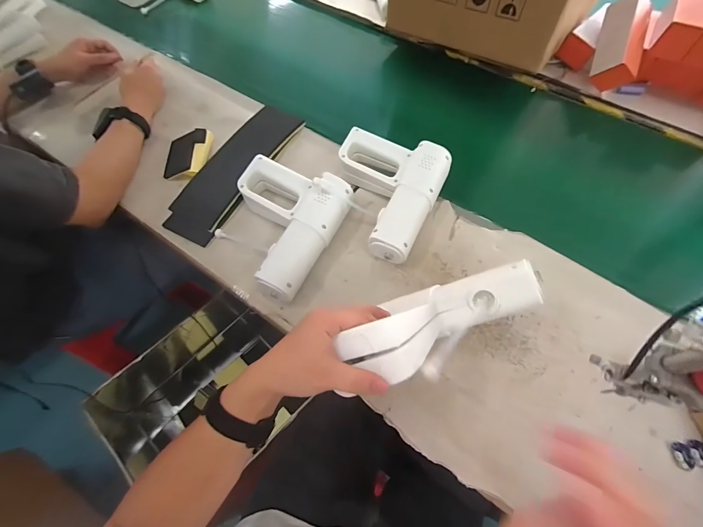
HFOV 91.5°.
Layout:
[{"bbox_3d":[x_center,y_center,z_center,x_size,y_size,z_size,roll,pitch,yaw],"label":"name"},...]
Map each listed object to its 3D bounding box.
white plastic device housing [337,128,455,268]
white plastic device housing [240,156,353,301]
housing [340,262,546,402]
[{"bbox_3d":[0.048,-0.120,0.579,0.182,0.070,0.214,24,65,13],"label":"white plastic device housing"},{"bbox_3d":[-0.118,-0.064,0.548,0.181,0.071,0.209,22,65,13],"label":"white plastic device housing"},{"bbox_3d":[0.091,0.054,0.357,0.218,0.066,0.073,-19,62,-24],"label":"housing"}]

